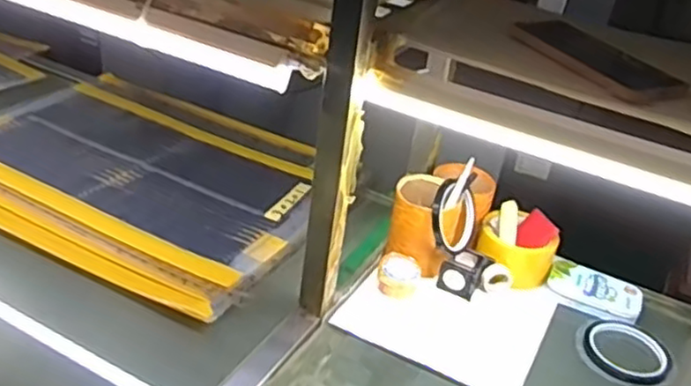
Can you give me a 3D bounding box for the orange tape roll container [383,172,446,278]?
[{"bbox_3d":[0.093,0.041,0.830,0.077,0.098,0.085,11,32,5],"label":"orange tape roll container"}]

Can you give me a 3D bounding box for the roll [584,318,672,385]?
[{"bbox_3d":[0.313,0.174,0.747,0.091,0.010,0.089,23,35,22],"label":"roll"}]

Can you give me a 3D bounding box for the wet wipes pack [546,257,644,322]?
[{"bbox_3d":[0.309,0.118,0.831,0.111,0.024,0.068,23,35,23],"label":"wet wipes pack"}]

